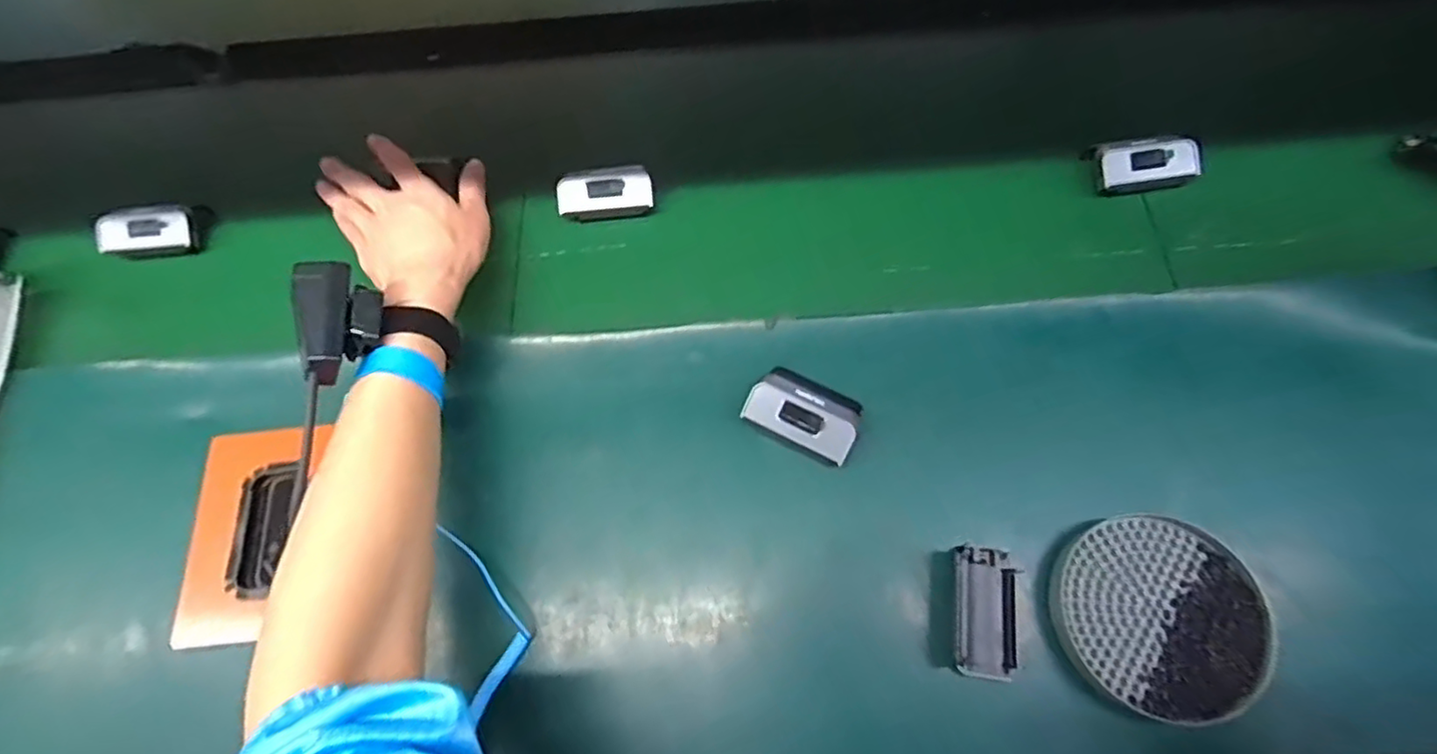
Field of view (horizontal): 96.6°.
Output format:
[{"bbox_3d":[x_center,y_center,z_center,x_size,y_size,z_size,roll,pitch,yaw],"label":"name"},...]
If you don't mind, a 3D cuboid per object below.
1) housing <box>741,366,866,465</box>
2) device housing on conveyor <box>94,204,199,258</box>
[{"bbox_3d":[0.060,0.023,0.437,0.075,0.021,0.053,27,72,13],"label":"housing"},{"bbox_3d":[-0.474,-0.123,0.536,0.073,0.023,0.042,-13,68,-2],"label":"device housing on conveyor"}]

